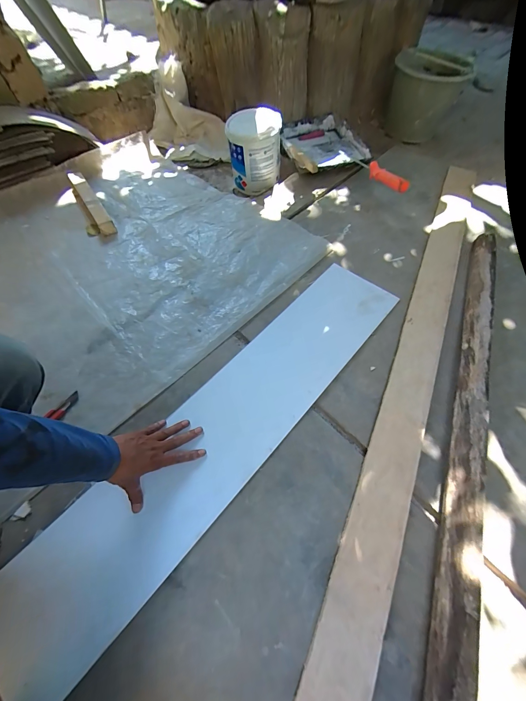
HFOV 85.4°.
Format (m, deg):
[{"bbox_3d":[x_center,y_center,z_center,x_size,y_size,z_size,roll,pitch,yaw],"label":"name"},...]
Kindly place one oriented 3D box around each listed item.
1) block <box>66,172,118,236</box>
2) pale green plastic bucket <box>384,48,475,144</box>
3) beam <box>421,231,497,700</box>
[{"bbox_3d":[-0.563,-0.484,0.933,0.056,0.060,0.323,-31,63,-15],"label":"block"},{"bbox_3d":[0.635,-1.008,1.126,0.260,0.220,0.282,-1,59,2],"label":"pale green plastic bucket"},{"bbox_3d":[0.345,0.225,0.491,0.047,0.061,1.277,19,62,13],"label":"beam"}]

